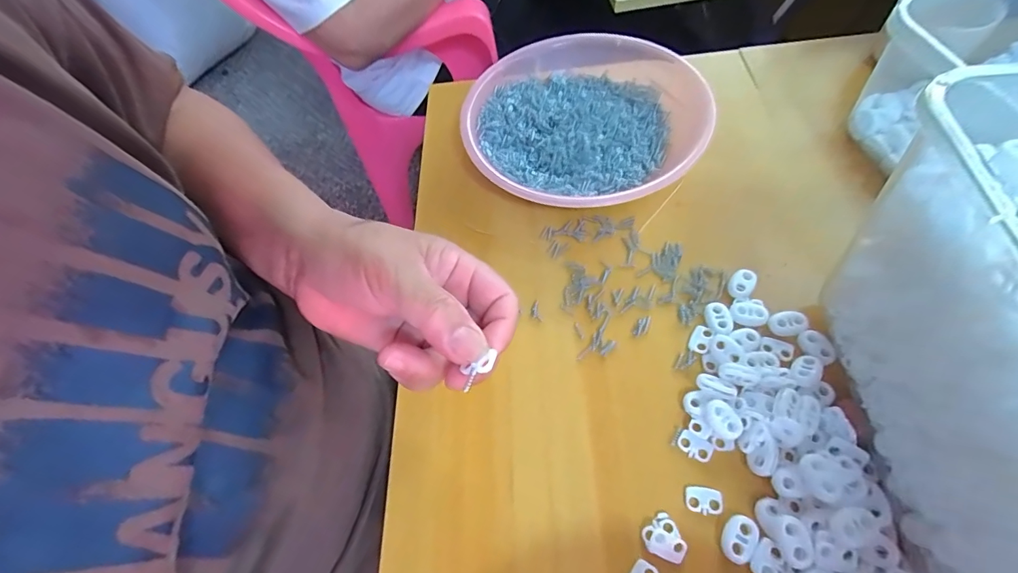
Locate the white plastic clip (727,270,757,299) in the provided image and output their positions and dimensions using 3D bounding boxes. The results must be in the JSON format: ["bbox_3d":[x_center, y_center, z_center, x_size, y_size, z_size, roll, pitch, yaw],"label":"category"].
[{"bbox_3d":[0.152,-0.002,0.284,0.015,0.004,0.022,31,68,22],"label":"white plastic clip"}]

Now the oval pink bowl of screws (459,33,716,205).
[{"bbox_3d":[0.064,-0.137,0.356,0.202,0.041,0.193,-17,60,-3],"label":"oval pink bowl of screws"}]

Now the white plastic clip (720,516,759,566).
[{"bbox_3d":[0.116,0.126,0.219,0.015,0.004,0.022,33,69,22],"label":"white plastic clip"}]

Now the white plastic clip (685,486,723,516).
[{"bbox_3d":[0.103,0.113,0.229,0.018,0.004,0.013,3,61,8],"label":"white plastic clip"}]

